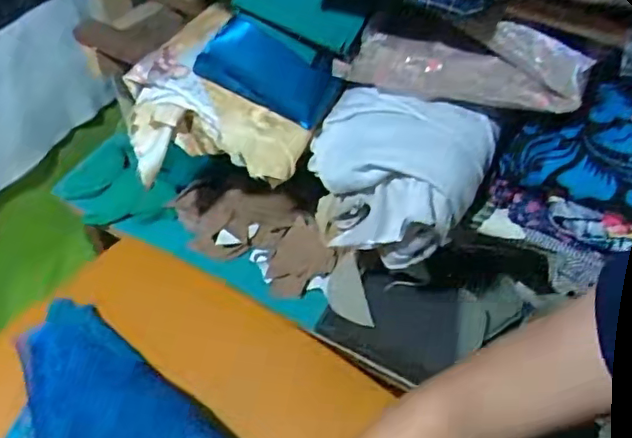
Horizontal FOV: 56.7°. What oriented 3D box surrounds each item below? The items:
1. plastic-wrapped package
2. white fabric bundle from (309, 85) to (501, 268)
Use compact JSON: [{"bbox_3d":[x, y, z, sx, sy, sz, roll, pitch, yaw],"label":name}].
[{"bbox_3d":[0.130,-0.155,0.566,0.244,0.081,0.057,11,50,23],"label":"plastic-wrapped package"},{"bbox_3d":[0.080,-0.032,0.644,0.190,0.176,0.124,17,52,11],"label":"white fabric bundle"}]

